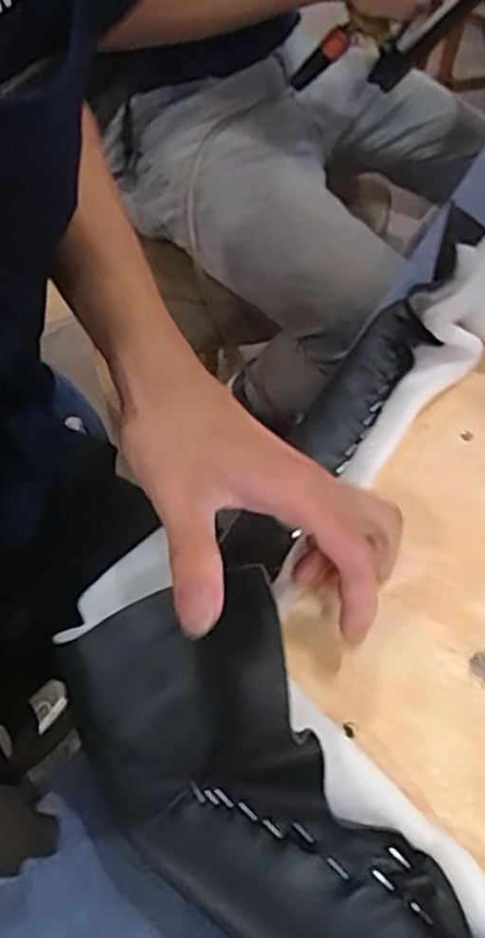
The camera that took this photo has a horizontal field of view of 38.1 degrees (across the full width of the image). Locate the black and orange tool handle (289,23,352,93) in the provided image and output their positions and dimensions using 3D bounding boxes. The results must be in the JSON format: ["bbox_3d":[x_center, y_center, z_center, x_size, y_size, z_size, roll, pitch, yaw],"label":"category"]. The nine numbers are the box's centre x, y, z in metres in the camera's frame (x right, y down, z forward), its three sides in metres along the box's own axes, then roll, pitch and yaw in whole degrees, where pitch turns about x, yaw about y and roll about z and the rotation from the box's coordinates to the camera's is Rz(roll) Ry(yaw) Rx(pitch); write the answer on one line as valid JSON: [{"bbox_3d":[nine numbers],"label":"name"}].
[{"bbox_3d":[0.089,-0.461,0.789,0.024,0.097,0.022,38,54,-23],"label":"black and orange tool handle"}]

